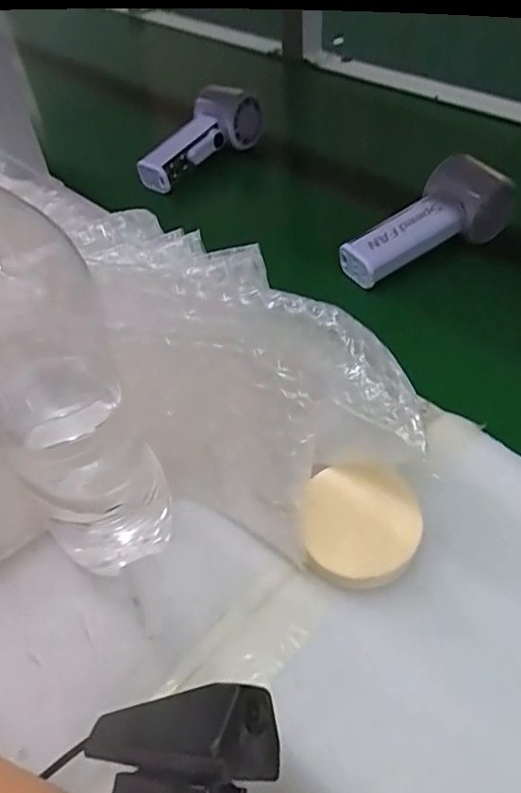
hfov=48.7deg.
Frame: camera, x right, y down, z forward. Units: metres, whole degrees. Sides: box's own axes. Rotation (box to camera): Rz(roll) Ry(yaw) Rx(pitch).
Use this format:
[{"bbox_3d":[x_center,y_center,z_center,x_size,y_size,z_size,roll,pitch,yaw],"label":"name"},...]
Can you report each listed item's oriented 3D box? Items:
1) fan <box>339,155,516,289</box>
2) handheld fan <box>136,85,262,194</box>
[{"bbox_3d":[0.134,-0.141,0.475,0.148,0.057,0.053,-28,48,-2],"label":"fan"},{"bbox_3d":[-0.064,-0.267,0.604,0.157,0.059,0.048,-42,55,-16],"label":"handheld fan"}]

